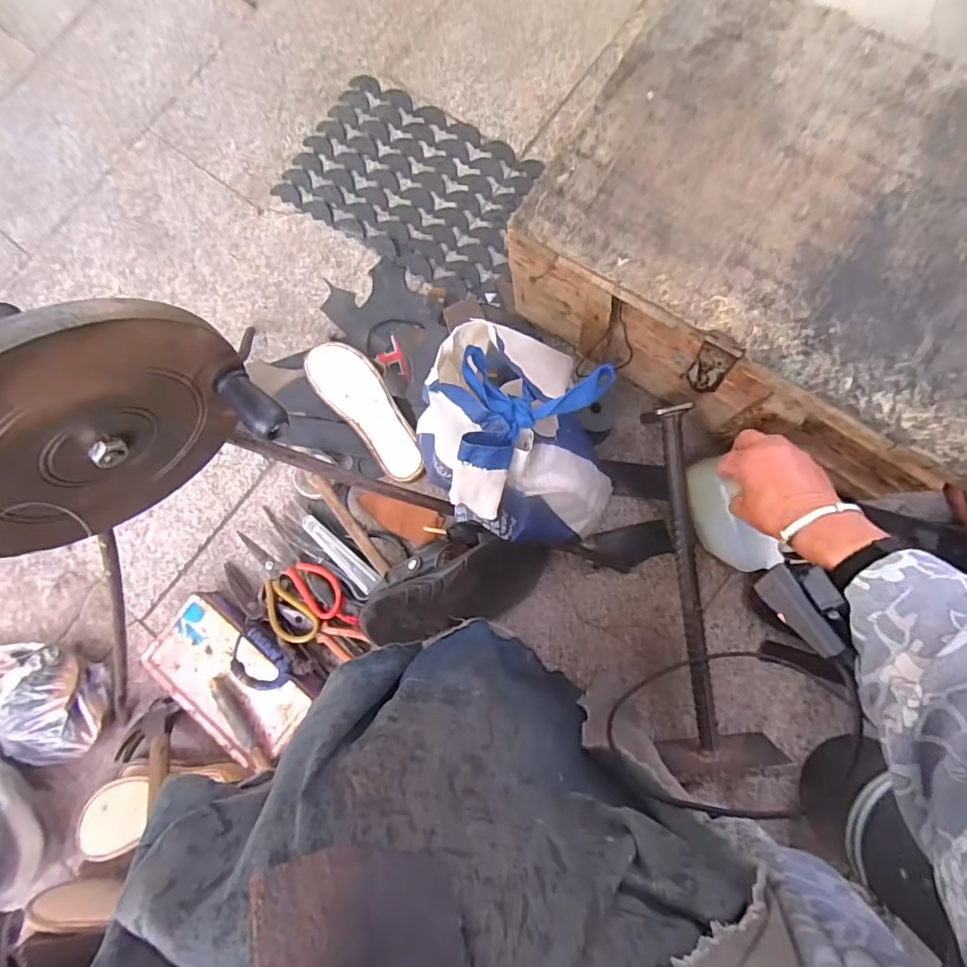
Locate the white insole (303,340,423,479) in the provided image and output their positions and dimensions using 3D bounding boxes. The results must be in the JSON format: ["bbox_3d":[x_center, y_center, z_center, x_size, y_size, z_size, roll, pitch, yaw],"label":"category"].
[{"bbox_3d":[-0.159,-0.105,0.704,0.078,0.009,0.229,-42,82,-3],"label":"white insole"}]

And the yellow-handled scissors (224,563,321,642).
[{"bbox_3d":[-0.292,0.157,0.682,0.165,0.020,0.053,34,86,8],"label":"yellow-handled scissors"}]

